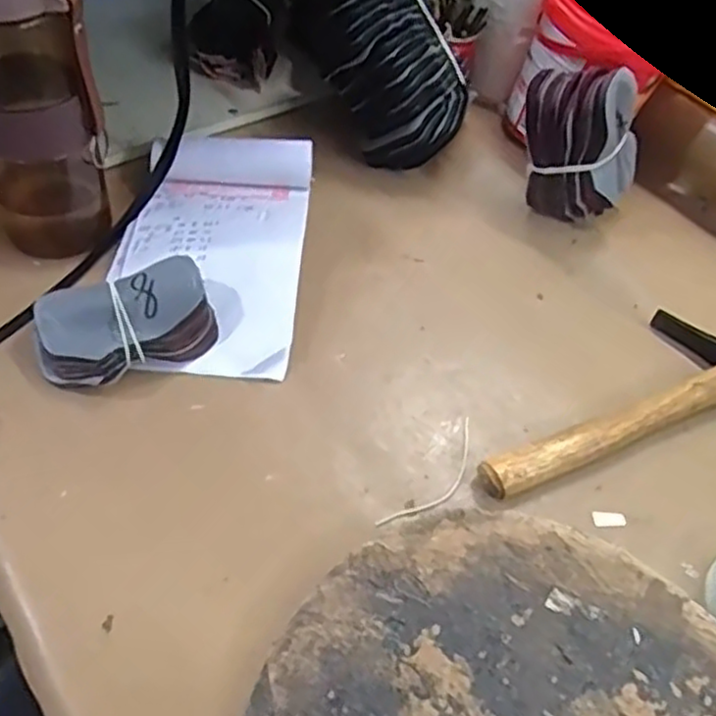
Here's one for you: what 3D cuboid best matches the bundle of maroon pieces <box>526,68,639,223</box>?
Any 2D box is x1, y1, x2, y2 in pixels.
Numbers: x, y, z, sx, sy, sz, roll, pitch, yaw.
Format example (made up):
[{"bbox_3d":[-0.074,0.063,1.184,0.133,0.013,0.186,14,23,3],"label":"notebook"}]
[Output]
[{"bbox_3d":[0.181,-0.170,0.597,0.100,0.124,0.063,19,51,10],"label":"bundle of maroon pieces"}]

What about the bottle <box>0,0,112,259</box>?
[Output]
[{"bbox_3d":[-0.217,-0.171,0.477,0.082,0.221,0.069,-20,55,-21],"label":"bottle"}]

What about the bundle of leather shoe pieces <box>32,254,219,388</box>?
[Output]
[{"bbox_3d":[-0.156,-0.024,0.484,0.113,0.038,0.077,-16,53,-18],"label":"bundle of leather shoe pieces"}]

